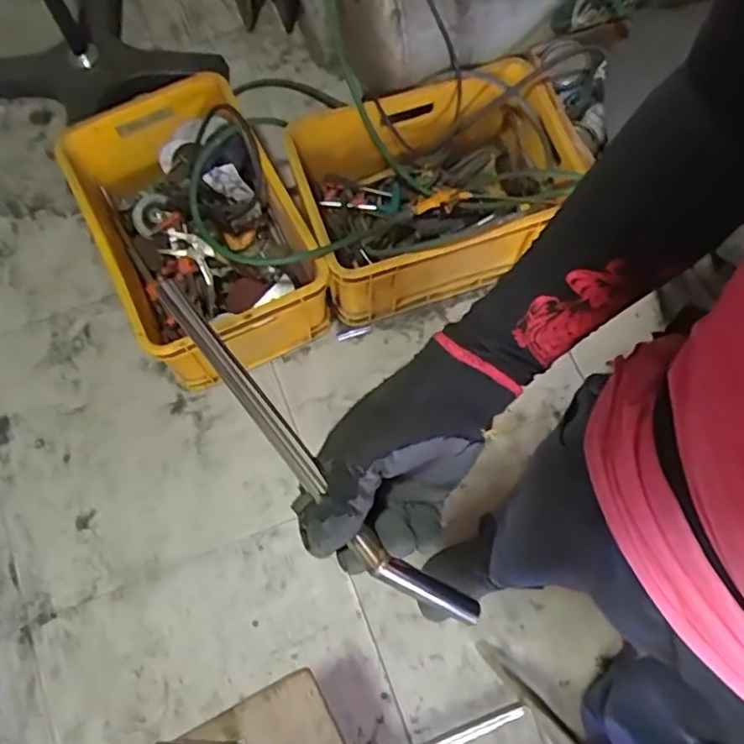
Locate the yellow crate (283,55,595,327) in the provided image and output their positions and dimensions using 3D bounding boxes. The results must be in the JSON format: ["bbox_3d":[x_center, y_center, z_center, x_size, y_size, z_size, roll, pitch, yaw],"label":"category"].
[{"bbox_3d":[0.136,-0.371,1.350,0.533,0.262,0.362,-17,74,-6],"label":"yellow crate"}]

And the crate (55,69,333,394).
[{"bbox_3d":[-0.348,-0.288,1.305,0.357,0.273,0.546,-25,73,-8],"label":"crate"}]

